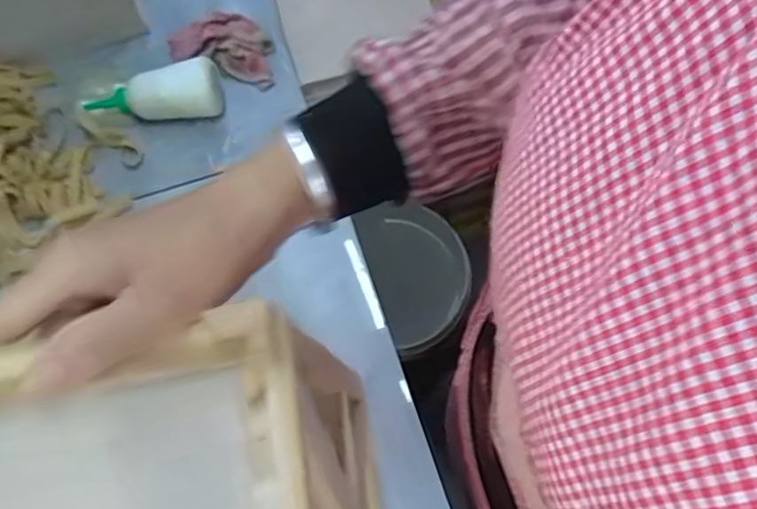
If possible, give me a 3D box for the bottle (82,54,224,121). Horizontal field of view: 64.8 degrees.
[{"bbox_3d":[-0.263,-0.187,0.692,0.164,0.050,0.059,-8,69,-2],"label":"bottle"}]

